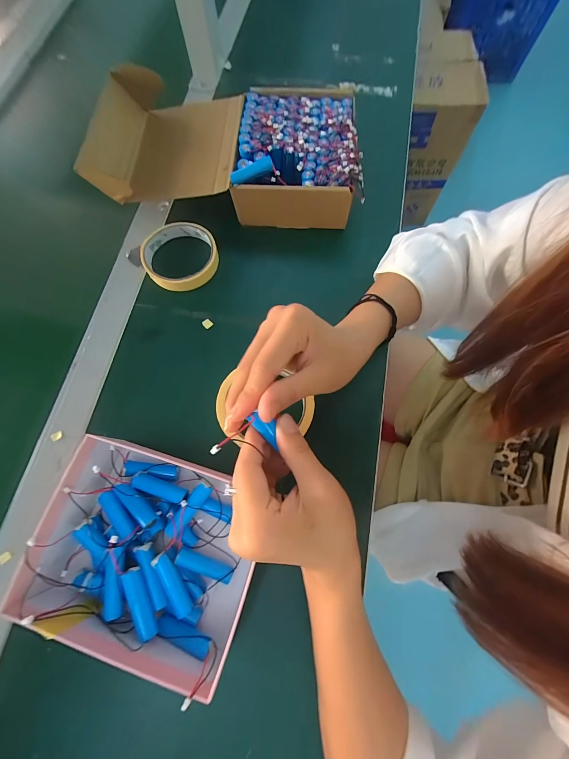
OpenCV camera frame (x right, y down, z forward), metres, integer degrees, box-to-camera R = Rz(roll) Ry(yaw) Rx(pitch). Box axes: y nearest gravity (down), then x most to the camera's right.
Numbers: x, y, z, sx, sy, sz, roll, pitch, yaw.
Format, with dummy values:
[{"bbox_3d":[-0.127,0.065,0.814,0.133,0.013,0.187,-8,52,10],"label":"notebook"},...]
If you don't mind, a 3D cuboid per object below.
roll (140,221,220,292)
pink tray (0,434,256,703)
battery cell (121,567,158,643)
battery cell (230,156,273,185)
[{"bbox_3d":[-0.123,-0.145,0.351,0.087,0.020,0.079,-11,72,-2],"label":"roll"},{"bbox_3d":[-0.109,0.136,0.244,0.162,0.054,0.133,16,73,6],"label":"pink tray"},{"bbox_3d":[-0.112,0.174,0.232,0.013,0.015,0.050,-22,73,-5],"label":"battery cell"},{"bbox_3d":[-0.037,-0.226,0.322,0.048,0.011,0.015,-5,71,24],"label":"battery cell"}]

